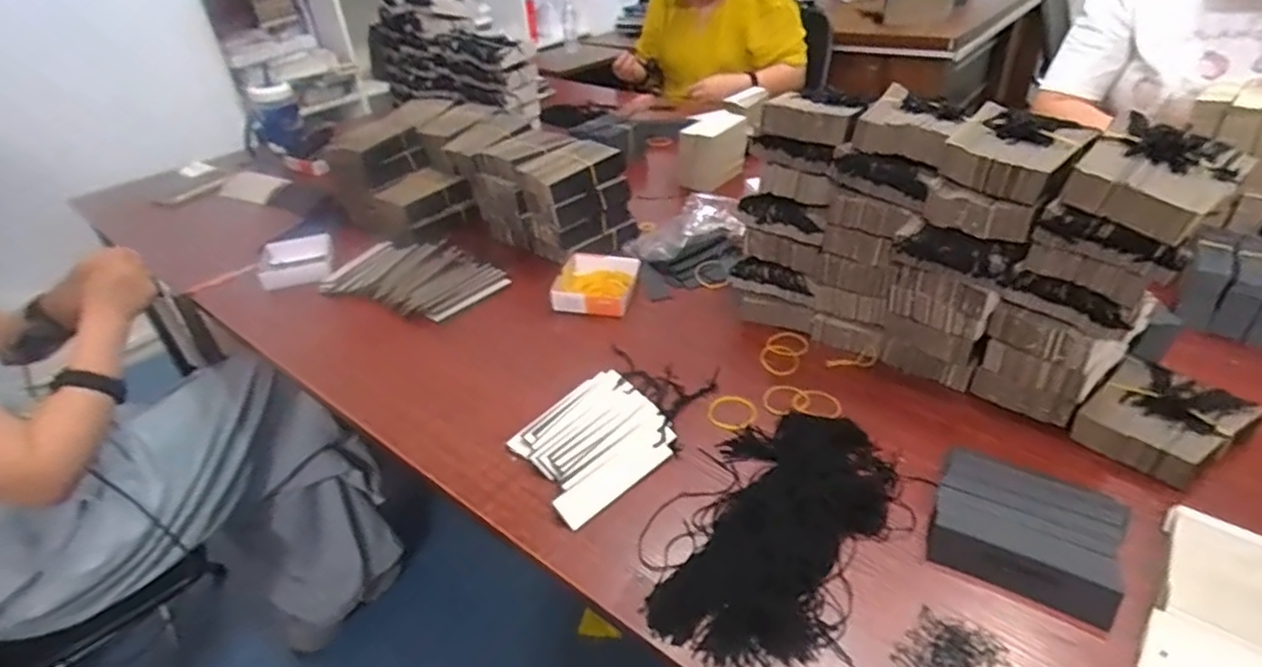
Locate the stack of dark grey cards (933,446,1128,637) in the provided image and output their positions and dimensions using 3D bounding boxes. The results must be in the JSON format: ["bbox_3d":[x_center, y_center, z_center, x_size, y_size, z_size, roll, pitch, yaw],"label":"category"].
[{"bbox_3d":[0.322,0.159,0.530,0.129,0.030,0.111,18,40,28],"label":"stack of dark grey cards"}]

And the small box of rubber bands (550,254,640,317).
[{"bbox_3d":[-0.047,-0.069,0.903,0.105,0.029,0.119,3,35,10],"label":"small box of rubber bands"}]

